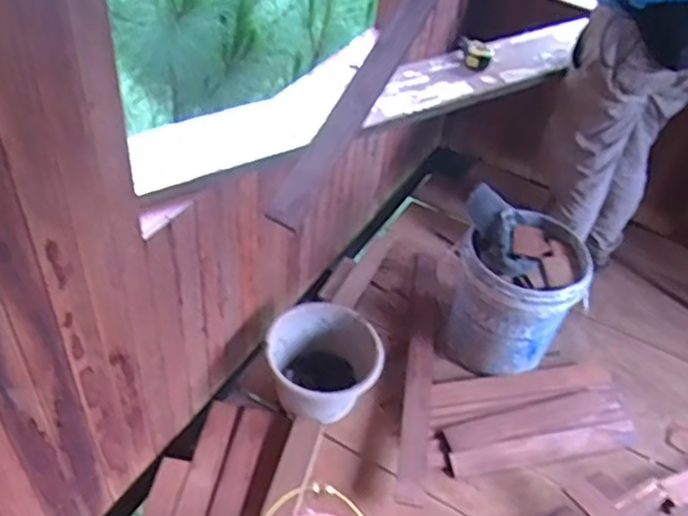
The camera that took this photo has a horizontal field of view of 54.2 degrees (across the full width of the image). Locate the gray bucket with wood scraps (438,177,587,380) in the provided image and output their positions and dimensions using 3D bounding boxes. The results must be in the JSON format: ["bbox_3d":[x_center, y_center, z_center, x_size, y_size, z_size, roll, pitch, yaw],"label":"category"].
[{"bbox_3d":[0.439,0.066,1.739,0.311,0.393,0.308,4,45,-4],"label":"gray bucket with wood scraps"}]

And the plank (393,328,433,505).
[{"bbox_3d":[0.173,0.381,1.639,0.071,0.035,0.442,20,49,-9],"label":"plank"}]

